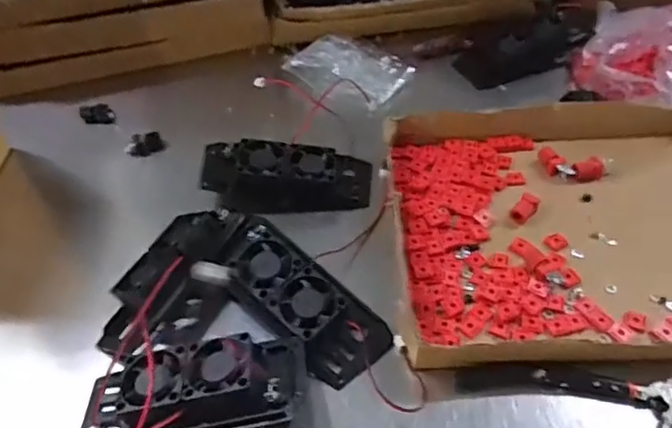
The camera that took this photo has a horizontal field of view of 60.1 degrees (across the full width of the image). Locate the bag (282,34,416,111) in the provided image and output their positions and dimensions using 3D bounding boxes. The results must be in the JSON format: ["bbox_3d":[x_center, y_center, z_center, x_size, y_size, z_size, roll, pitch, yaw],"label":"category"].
[{"bbox_3d":[0.014,-0.152,0.593,0.116,0.015,0.087,27,54,26],"label":"bag"}]

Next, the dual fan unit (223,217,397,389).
[{"bbox_3d":[-0.026,0.056,0.393,0.131,0.027,0.056,43,64,15],"label":"dual fan unit"}]

